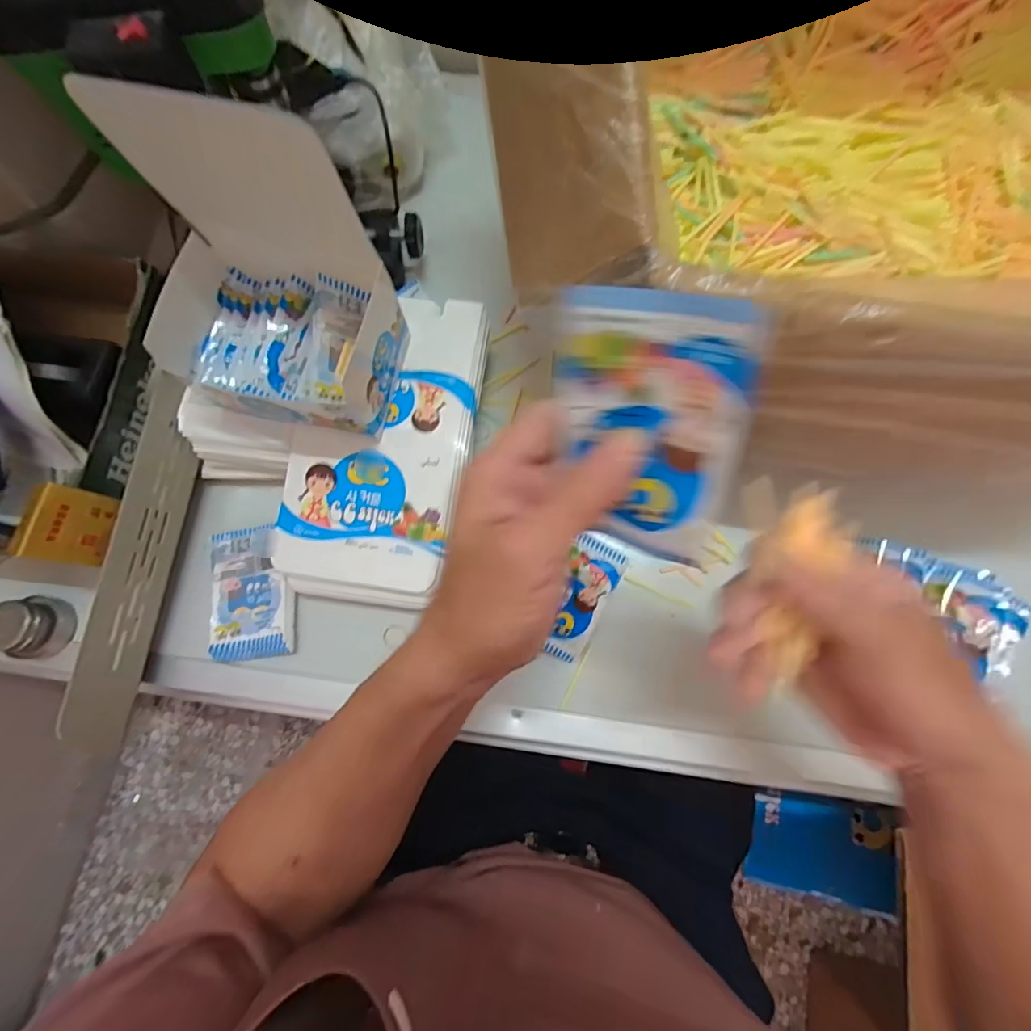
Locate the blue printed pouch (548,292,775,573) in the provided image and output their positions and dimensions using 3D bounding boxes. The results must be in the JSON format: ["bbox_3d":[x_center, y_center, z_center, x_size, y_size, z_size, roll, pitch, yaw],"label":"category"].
[{"bbox_3d":[0.047,-0.030,0.177,0.070,0.097,0.006,16,35,27],"label":"blue printed pouch"}]

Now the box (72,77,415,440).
[{"bbox_3d":[-0.173,-0.142,0.319,0.148,0.190,0.109,16,77,5],"label":"box"}]

